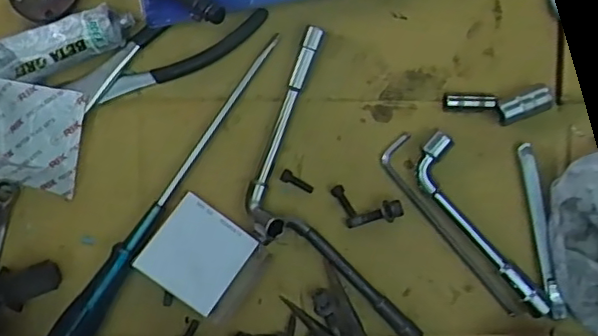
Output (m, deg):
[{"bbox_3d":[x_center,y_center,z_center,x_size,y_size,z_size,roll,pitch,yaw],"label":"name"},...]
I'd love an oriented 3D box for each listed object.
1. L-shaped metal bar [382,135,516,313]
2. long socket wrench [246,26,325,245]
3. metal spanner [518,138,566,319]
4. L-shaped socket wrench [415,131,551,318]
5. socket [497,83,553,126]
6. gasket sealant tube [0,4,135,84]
[{"bbox_3d":[0.116,0.046,0.449,0.027,0.008,0.158,-36,93,-2],"label":"L-shaped metal bar"},{"bbox_3d":[-0.011,-0.024,0.428,0.028,0.034,0.159,14,91,-4],"label":"long socket wrench"},{"bbox_3d":[0.186,0.049,0.453,0.012,0.013,0.135,-11,92,-3],"label":"metal spanner"},{"bbox_3d":[0.133,0.049,0.447,0.034,0.019,0.156,-31,93,-2],"label":"L-shaped socket wrench"},{"bbox_3d":[0.169,-0.048,0.445,0.041,0.016,0.020,-21,93,-2],"label":"socket"},{"bbox_3d":[-0.180,-0.082,0.417,0.127,0.025,0.036,-15,93,-3],"label":"gasket sealant tube"}]

